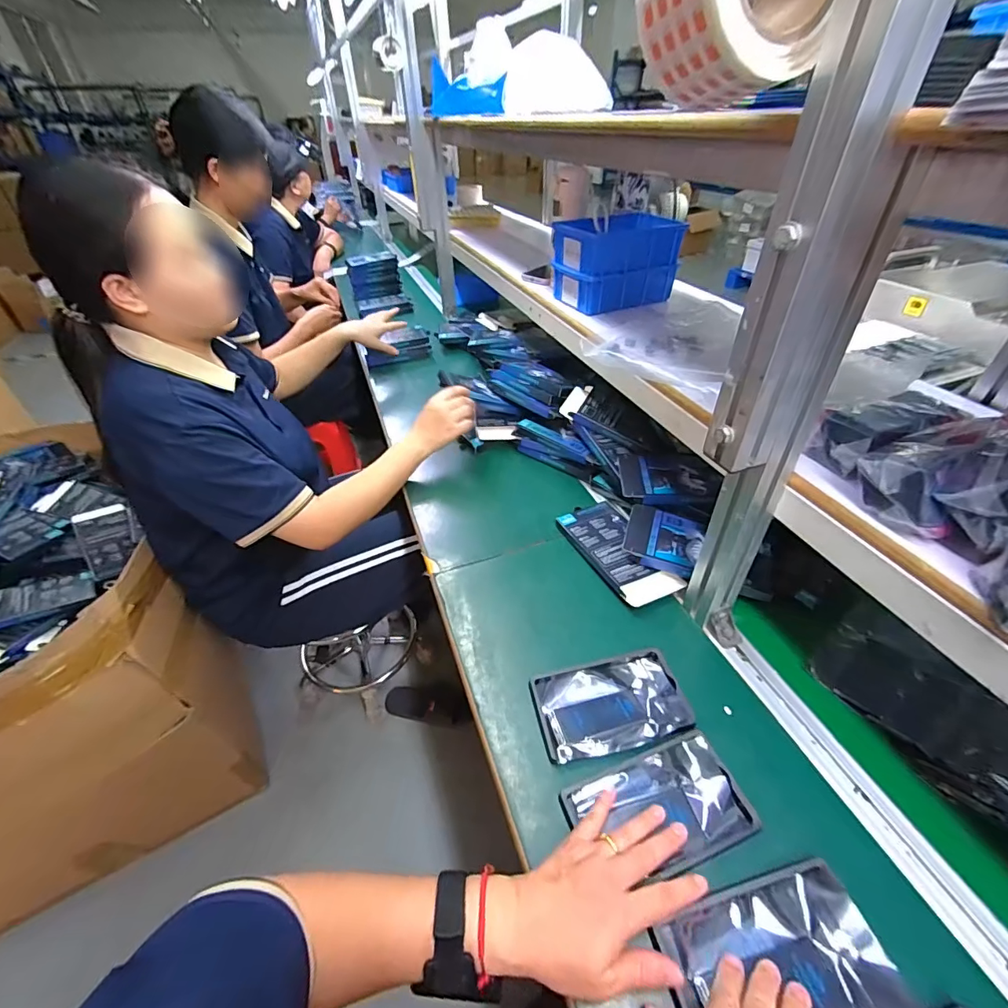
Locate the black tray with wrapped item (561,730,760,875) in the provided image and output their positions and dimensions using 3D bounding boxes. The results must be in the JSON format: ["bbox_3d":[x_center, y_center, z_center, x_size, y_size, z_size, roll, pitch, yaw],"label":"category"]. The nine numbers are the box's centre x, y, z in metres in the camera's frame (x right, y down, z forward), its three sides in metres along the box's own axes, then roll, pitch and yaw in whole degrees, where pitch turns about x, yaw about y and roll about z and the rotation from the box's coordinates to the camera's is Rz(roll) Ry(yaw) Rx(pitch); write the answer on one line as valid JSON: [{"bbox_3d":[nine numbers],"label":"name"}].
[{"bbox_3d":[0.142,0.281,0.423,0.156,0.014,0.087,-13,43,-14],"label":"black tray with wrapped item"}]

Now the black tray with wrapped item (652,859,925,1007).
[{"bbox_3d":[0.204,0.341,0.339,0.155,0.028,0.102,-7,42,-7],"label":"black tray with wrapped item"}]

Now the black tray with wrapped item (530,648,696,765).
[{"bbox_3d":[0.116,0.216,0.500,0.159,0.019,0.098,-9,42,-9],"label":"black tray with wrapped item"}]

